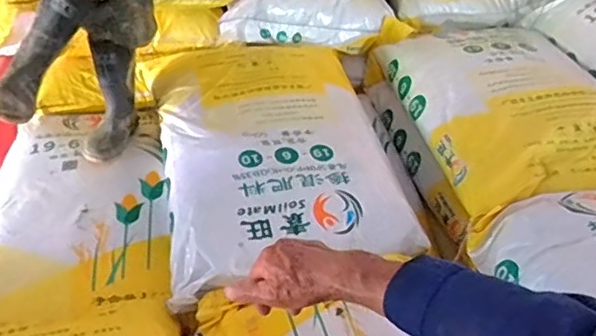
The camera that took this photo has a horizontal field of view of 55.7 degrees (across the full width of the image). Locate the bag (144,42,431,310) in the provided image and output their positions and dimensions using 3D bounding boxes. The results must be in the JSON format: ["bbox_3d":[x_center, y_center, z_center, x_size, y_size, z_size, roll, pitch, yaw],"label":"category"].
[{"bbox_3d":[-0.053,-0.053,1.326,0.514,0.167,0.679,-5,39,-15],"label":"bag"}]

